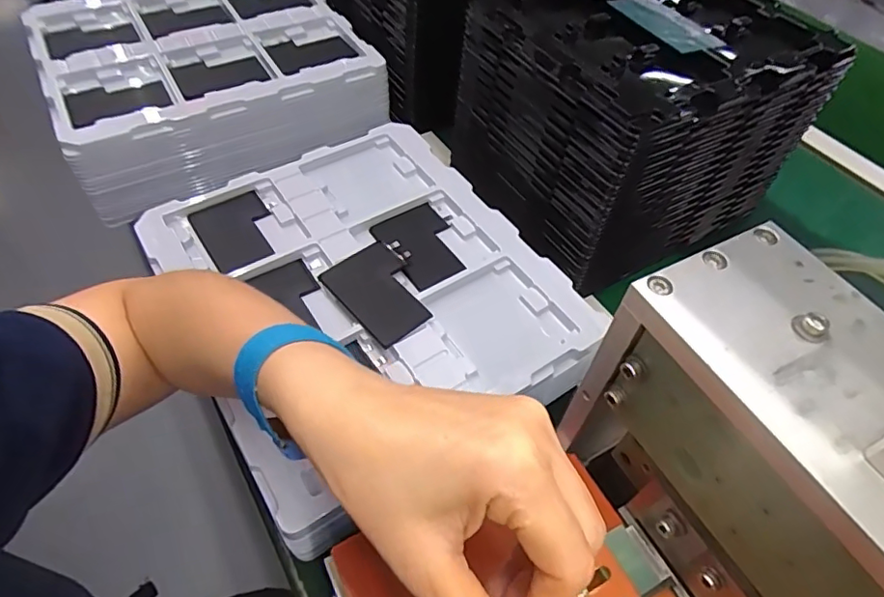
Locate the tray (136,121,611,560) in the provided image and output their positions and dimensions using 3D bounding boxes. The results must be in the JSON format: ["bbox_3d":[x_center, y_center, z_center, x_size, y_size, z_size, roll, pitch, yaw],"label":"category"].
[{"bbox_3d":[-0.062,-0.010,0.458,0.279,0.034,0.328,-27,59,-22],"label":"tray"}]

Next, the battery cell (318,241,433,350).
[{"bbox_3d":[-0.044,-0.007,0.435,0.067,0.010,0.088,-35,62,-26],"label":"battery cell"}]

